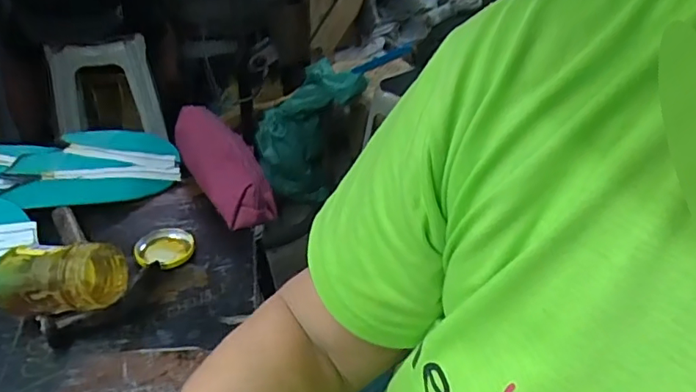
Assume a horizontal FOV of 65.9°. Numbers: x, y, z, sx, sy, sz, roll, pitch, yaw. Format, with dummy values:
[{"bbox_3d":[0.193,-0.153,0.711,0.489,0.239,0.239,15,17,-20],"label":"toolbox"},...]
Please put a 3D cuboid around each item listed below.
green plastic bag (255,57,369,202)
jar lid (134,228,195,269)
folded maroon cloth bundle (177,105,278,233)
[{"bbox_3d":[-0.118,-0.215,1.652,0.256,0.466,0.217,16,32,-17],"label":"green plastic bag"},{"bbox_3d":[-0.196,0.055,0.572,0.059,0.010,0.056,1,35,0],"label":"jar lid"},{"bbox_3d":[-0.157,-0.044,0.662,0.063,0.070,0.215,-21,41,-28],"label":"folded maroon cloth bundle"}]

